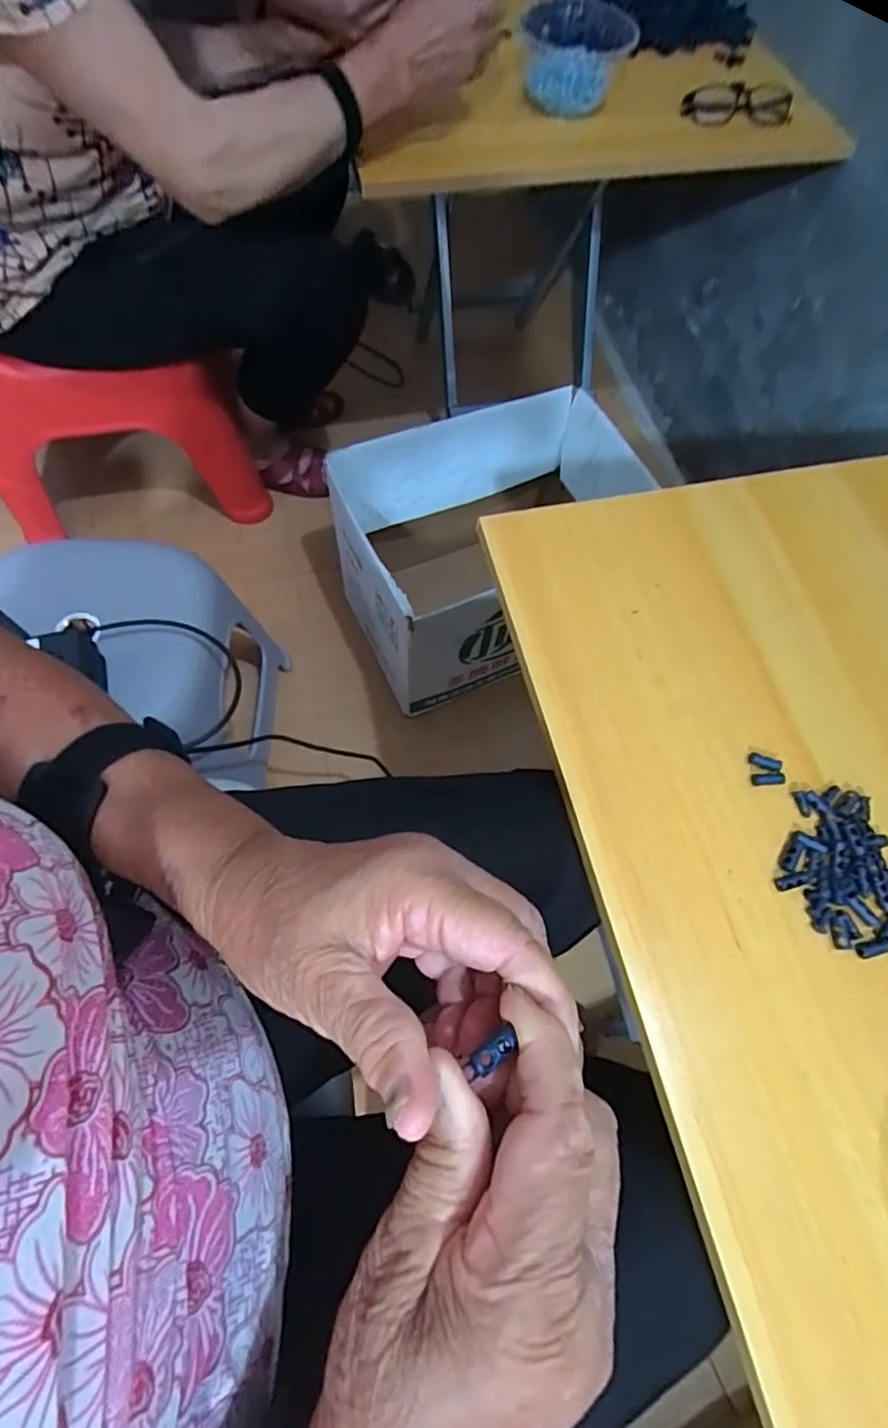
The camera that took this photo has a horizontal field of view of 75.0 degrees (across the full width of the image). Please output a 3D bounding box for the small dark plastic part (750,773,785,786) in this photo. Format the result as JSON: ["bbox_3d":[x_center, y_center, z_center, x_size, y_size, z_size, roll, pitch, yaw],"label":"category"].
[{"bbox_3d":[0.204,0.041,0.363,0.020,0.005,0.007,1,67,-2],"label":"small dark plastic part"}]

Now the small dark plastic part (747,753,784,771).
[{"bbox_3d":[0.204,0.031,0.367,0.020,0.005,0.009,20,67,6],"label":"small dark plastic part"}]

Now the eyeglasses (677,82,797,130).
[{"bbox_3d":[0.382,-0.803,0.763,0.152,0.031,0.047,-7,67,-6],"label":"eyeglasses"}]

